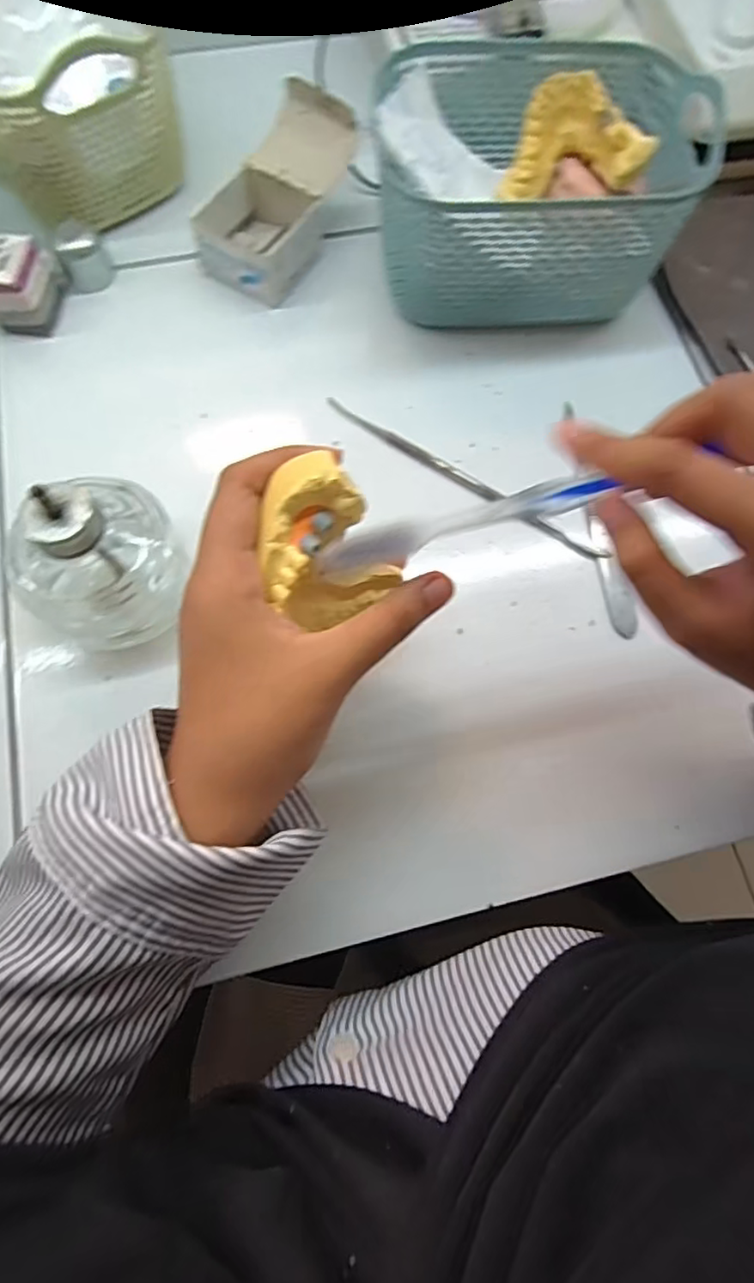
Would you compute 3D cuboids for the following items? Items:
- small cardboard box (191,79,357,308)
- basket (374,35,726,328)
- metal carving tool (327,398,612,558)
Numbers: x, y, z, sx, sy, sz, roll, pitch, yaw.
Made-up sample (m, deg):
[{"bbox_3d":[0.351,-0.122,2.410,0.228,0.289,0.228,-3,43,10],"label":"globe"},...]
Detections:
[{"bbox_3d":[-0.055,-0.259,0.351,0.058,0.041,0.108,33,74,10],"label":"small cardboard box"},{"bbox_3d":[0.084,-0.245,0.337,0.168,0.085,0.109,2,72,0],"label":"basket"},{"bbox_3d":[0.046,-0.089,0.327,0.172,0.008,0.009,34,76,7],"label":"metal carving tool"}]

